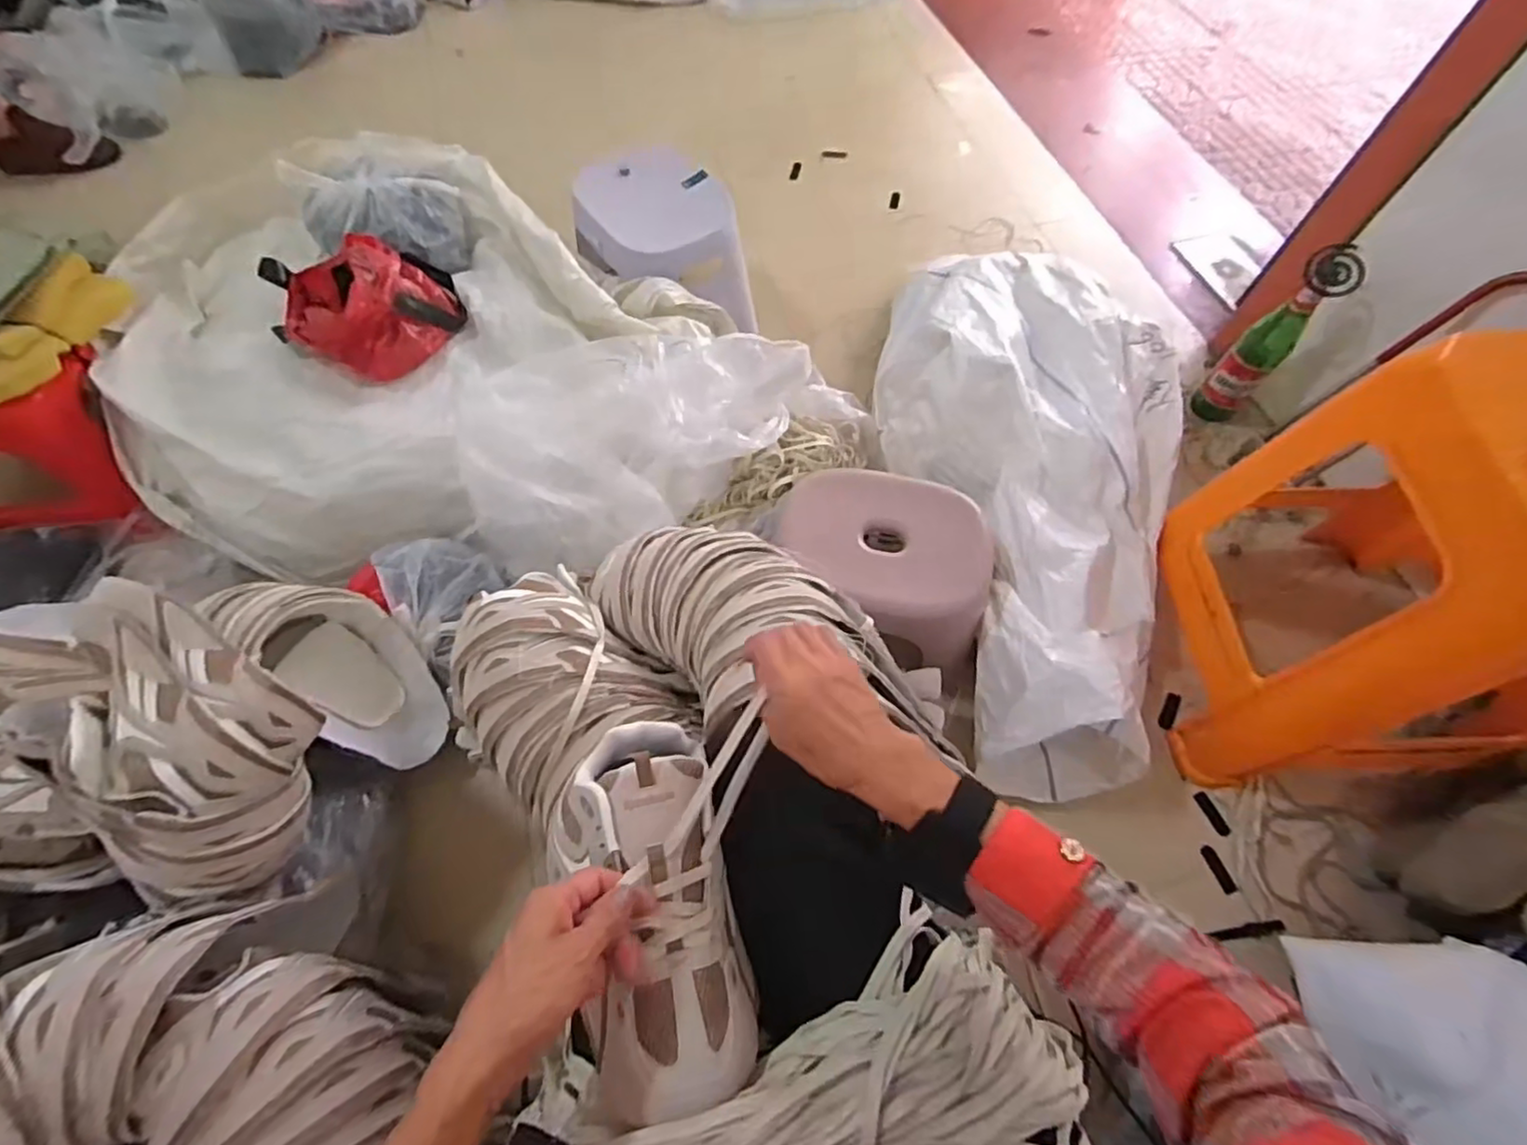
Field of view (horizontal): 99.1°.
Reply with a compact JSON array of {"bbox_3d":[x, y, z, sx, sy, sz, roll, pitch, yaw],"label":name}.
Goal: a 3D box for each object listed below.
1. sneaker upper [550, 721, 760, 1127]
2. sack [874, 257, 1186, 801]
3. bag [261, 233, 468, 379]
[{"bbox_3d":[-0.080,0.218,0.442,0.110,0.070,0.235,-12,62,-7],"label":"sneaker upper"},{"bbox_3d":[0.421,-0.140,0.983,0.415,0.225,0.878,-4,64,-3],"label":"sack"},{"bbox_3d":[-0.604,-0.410,0.954,0.259,0.110,0.202,23,65,10],"label":"bag"}]

